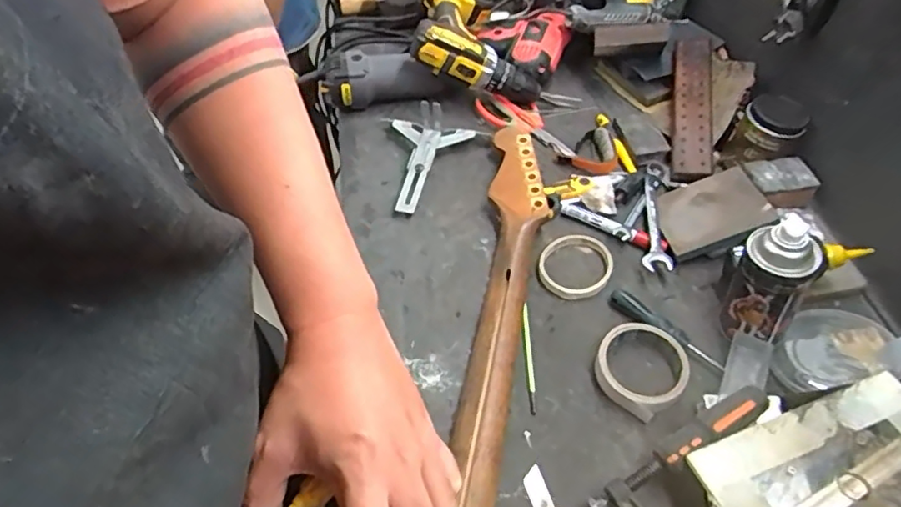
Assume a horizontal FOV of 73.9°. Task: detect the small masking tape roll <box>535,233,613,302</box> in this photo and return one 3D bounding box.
[{"bbox_3d":[0.147,0.013,0.696,0.091,0.017,0.077,-35,59,-23],"label":"small masking tape roll"}]

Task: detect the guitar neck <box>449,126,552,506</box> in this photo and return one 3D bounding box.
[{"bbox_3d":[0.047,0.090,0.631,0.064,0.034,0.637,7,52,8],"label":"guitar neck"}]

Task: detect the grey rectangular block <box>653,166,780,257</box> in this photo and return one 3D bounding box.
[{"bbox_3d":[0.307,-0.052,0.709,0.118,0.012,0.096,-18,46,10],"label":"grey rectangular block"}]

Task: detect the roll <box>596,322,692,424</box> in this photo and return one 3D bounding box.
[{"bbox_3d":[0.196,0.114,0.612,0.090,0.028,0.090,-1,52,1],"label":"roll"}]

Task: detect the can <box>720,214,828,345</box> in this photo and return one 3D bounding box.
[{"bbox_3d":[0.317,0.022,0.591,0.069,0.154,0.077,27,58,21],"label":"can"}]

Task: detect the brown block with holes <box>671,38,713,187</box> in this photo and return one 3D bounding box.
[{"bbox_3d":[0.328,-0.208,0.813,0.048,0.019,0.255,0,60,21],"label":"brown block with holes"}]

